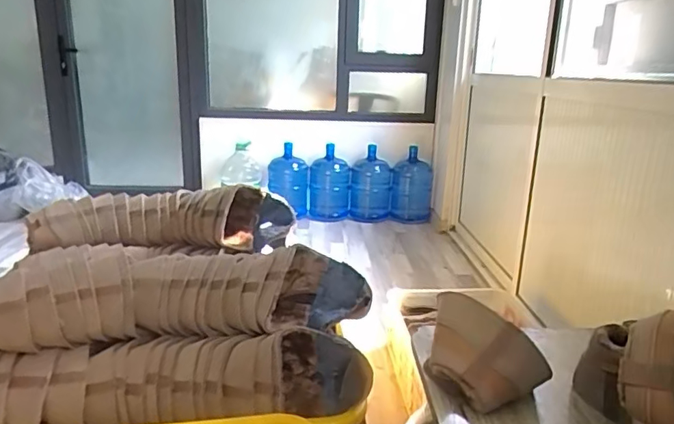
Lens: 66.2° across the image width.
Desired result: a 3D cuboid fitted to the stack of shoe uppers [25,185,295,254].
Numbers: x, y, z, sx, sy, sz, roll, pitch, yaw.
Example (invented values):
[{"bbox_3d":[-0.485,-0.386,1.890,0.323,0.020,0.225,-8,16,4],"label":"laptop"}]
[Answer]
[{"bbox_3d":[-0.469,0.012,1.444,0.669,0.146,0.205,0,17,-8],"label":"stack of shoe uppers"}]

